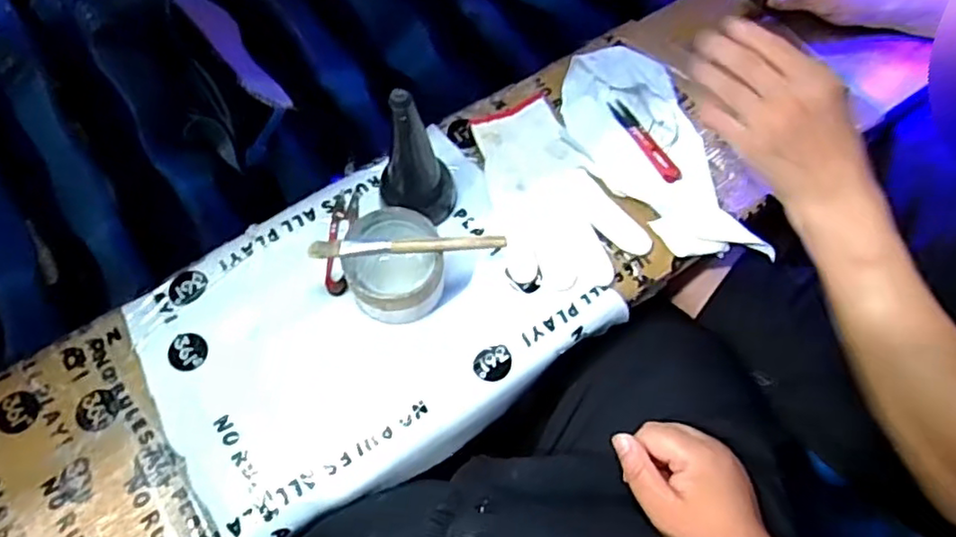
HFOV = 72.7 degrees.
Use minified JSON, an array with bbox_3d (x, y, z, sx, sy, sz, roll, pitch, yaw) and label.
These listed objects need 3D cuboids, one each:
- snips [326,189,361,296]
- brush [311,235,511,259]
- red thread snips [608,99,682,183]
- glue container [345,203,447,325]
[{"bbox_3d":[-0.123,-0.026,0.583,0.023,0.007,0.102,3,66,1],"label":"snips"},{"bbox_3d":[-0.056,-0.021,0.519,0.153,0.014,0.018,-2,66,-2],"label":"brush"},{"bbox_3d":[0.162,-0.125,0.635,0.020,0.010,0.103,-28,69,-13],"label":"red thread snips"},{"bbox_3d":[-0.068,-0.002,0.546,0.078,0.054,0.088,-5,66,-3],"label":"glue container"}]

